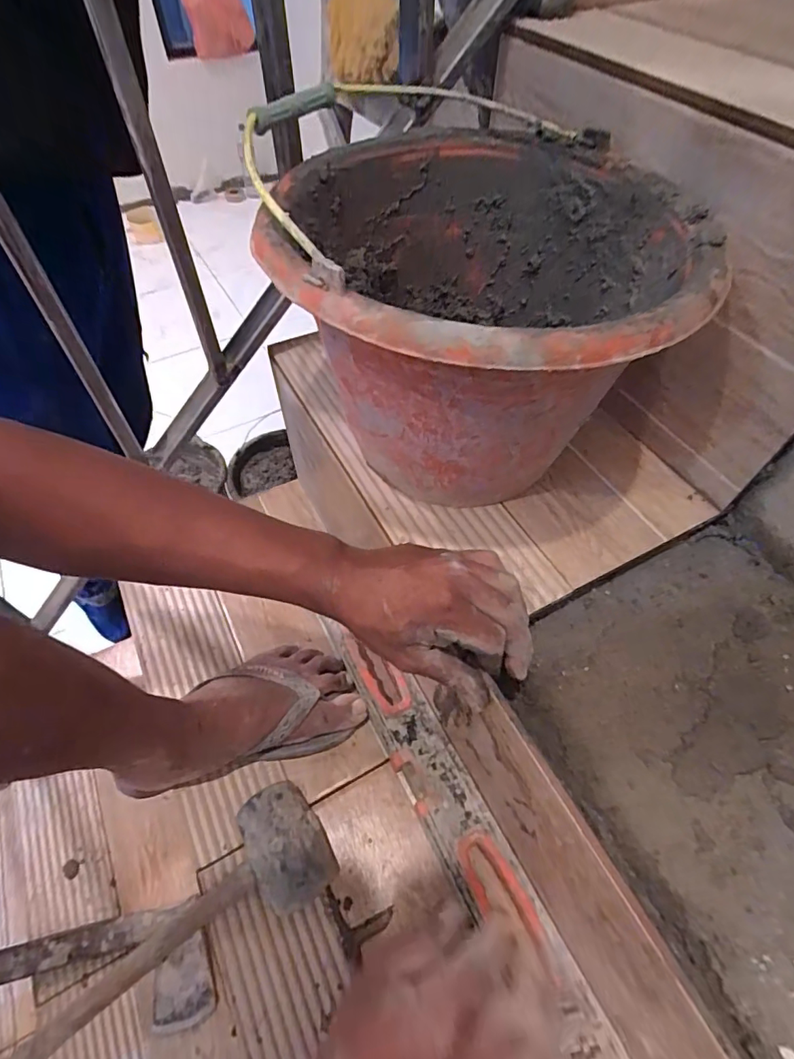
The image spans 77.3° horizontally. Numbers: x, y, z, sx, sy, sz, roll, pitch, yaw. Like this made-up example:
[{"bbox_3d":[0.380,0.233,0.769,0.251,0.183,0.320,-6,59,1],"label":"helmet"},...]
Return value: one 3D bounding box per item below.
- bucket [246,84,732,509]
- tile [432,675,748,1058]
[{"bbox_3d":[0.054,-0.147,0.385,0.262,0.207,0.280,0,55,0],"label":"bucket"},{"bbox_3d":[0.126,0.256,0.346,0.015,0.190,0.328,-23,58,-16],"label":"tile"}]

